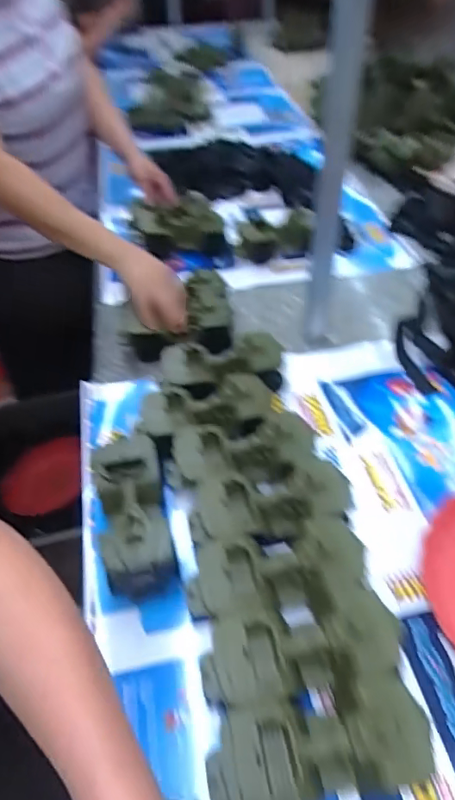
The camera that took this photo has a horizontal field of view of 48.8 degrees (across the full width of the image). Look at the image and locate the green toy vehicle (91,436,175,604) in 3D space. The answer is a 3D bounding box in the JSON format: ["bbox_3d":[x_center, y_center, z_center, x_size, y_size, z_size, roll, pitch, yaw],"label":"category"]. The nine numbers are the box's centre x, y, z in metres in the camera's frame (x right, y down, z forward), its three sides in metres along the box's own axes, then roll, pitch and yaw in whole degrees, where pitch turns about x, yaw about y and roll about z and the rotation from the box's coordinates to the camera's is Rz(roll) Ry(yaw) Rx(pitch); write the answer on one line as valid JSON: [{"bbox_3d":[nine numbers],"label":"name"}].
[{"bbox_3d":[-0.111,0.134,0.591,0.078,0.072,0.189,-12,48,-9],"label":"green toy vehicle"}]

